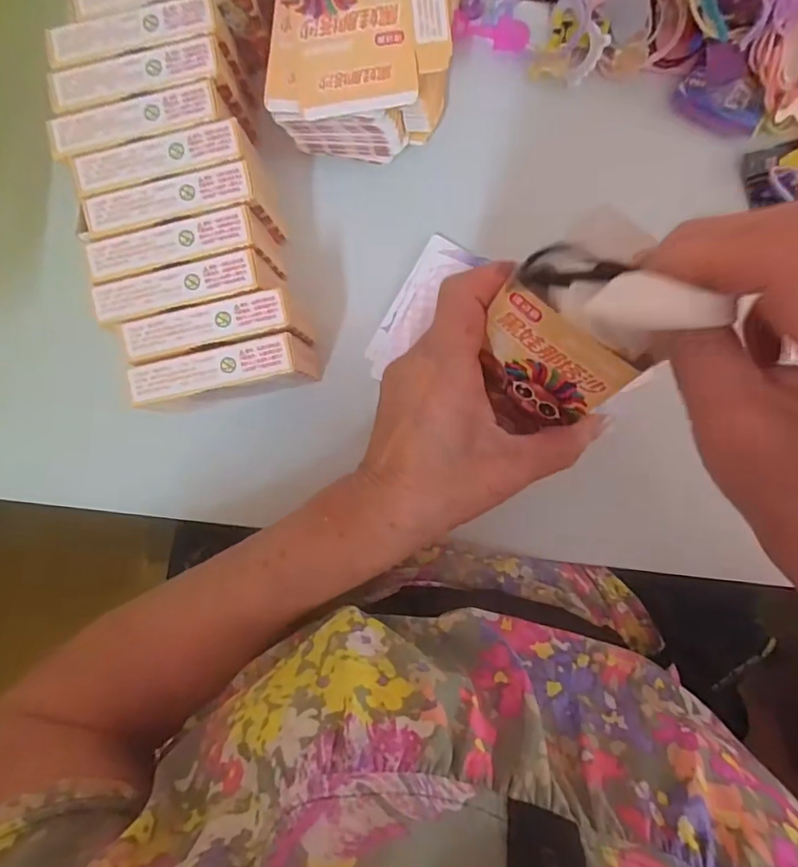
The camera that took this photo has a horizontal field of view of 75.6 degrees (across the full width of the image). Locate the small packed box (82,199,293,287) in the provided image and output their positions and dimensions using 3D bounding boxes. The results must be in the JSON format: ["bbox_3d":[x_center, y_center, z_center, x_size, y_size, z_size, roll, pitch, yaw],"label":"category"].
[{"bbox_3d":[-0.113,-0.100,0.295,0.087,0.070,0.024,-14,90,3],"label":"small packed box"}]

